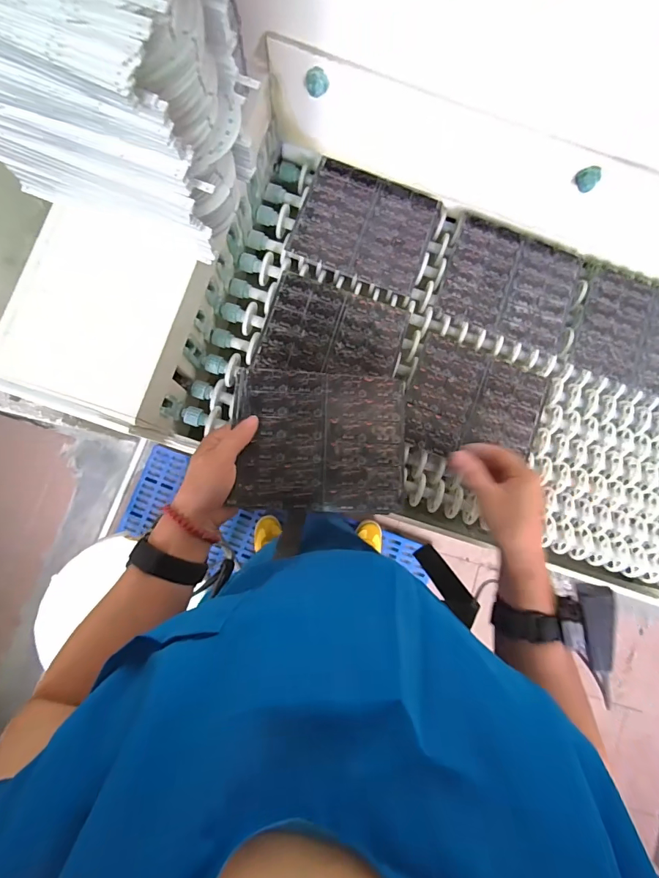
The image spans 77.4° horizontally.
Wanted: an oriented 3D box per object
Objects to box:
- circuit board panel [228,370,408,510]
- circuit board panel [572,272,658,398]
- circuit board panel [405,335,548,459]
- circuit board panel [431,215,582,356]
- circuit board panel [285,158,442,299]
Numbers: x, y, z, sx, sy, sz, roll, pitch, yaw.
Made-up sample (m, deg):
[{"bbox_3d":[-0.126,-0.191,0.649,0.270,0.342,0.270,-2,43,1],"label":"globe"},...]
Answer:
[{"bbox_3d":[-0.007,0.001,0.430,0.174,0.007,0.142,2,81,-7],"label":"circuit board panel"},{"bbox_3d":[0.431,-0.142,0.561,0.183,0.010,0.152,19,83,-2],"label":"circuit board panel"},{"bbox_3d":[0.184,-0.043,0.523,0.168,0.005,0.147,17,83,-2],"label":"circuit board panel"},{"bbox_3d":[0.243,-0.208,0.553,0.180,0.011,0.147,19,83,-2],"label":"circuit board panel"},{"bbox_3d":[0.048,-0.279,0.542,0.171,0.010,0.139,19,83,-2],"label":"circuit board panel"}]

